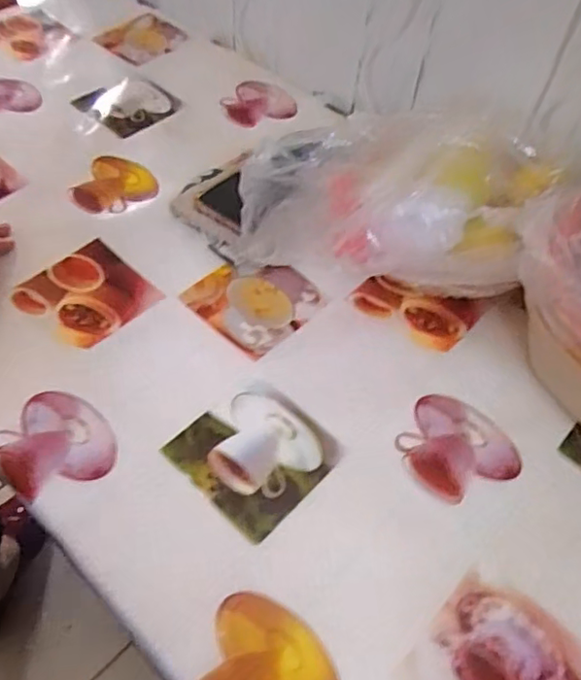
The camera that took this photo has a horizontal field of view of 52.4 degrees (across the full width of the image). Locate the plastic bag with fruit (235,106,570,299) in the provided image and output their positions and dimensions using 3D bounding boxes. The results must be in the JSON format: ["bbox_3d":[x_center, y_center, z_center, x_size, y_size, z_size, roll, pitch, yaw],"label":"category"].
[{"bbox_3d":[0.085,-0.113,0.503,0.257,0.130,0.117,3,54,-1],"label":"plastic bag with fruit"}]

